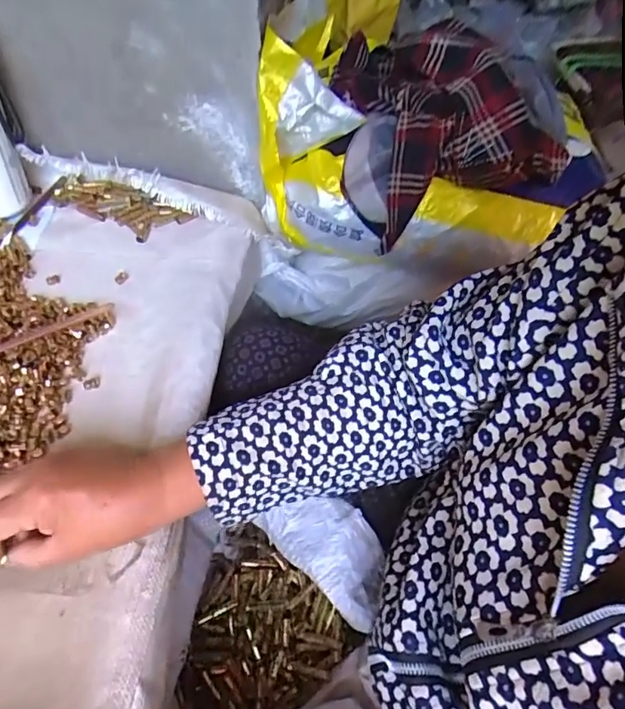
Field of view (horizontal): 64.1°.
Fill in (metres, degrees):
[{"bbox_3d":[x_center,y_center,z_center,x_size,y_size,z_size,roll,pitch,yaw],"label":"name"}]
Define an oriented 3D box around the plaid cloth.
[{"bbox_3d":[0.139,-0.278,0.589,0.189,0.158,0.260,-15,54,-14],"label":"plaid cloth"}]

